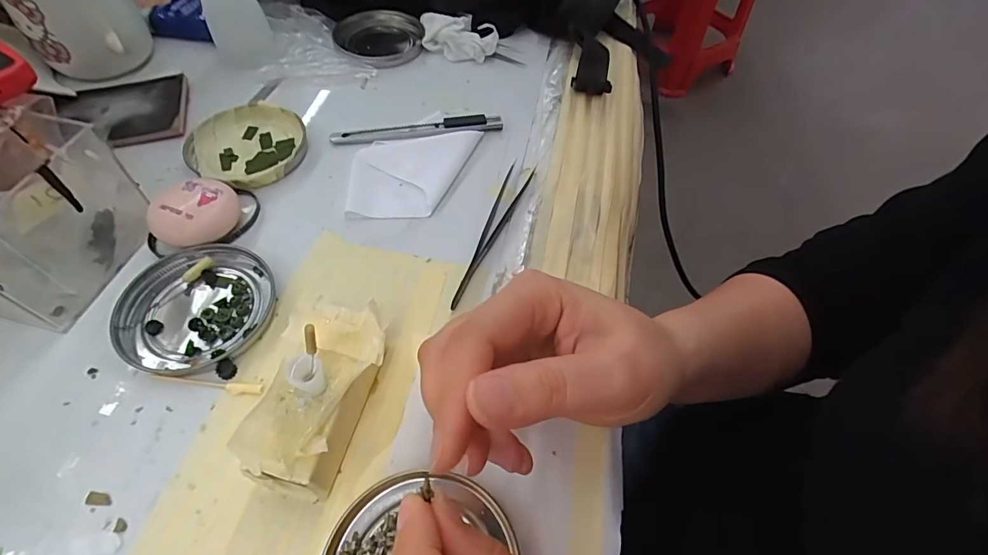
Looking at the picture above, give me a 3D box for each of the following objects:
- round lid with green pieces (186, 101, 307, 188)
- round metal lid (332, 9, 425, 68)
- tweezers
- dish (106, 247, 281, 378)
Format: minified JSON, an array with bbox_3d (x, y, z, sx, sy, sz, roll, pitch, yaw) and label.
[{"bbox_3d":[-0.173,-0.094,0.324,0.076,0.010,0.080,2,56,-3],"label":"round lid with green pieces"},{"bbox_3d":[-0.102,-0.210,0.405,0.075,0.011,0.073,2,56,-3],"label":"round metal lid"},{"bbox_3d":[-0.002,-0.033,0.297,0.016,0.005,0.128,21,58,10],"label":"tweezers"},{"bbox_3d":[-0.164,0.015,0.254,0.077,0.009,0.075,1,56,-1],"label":"dish"}]

